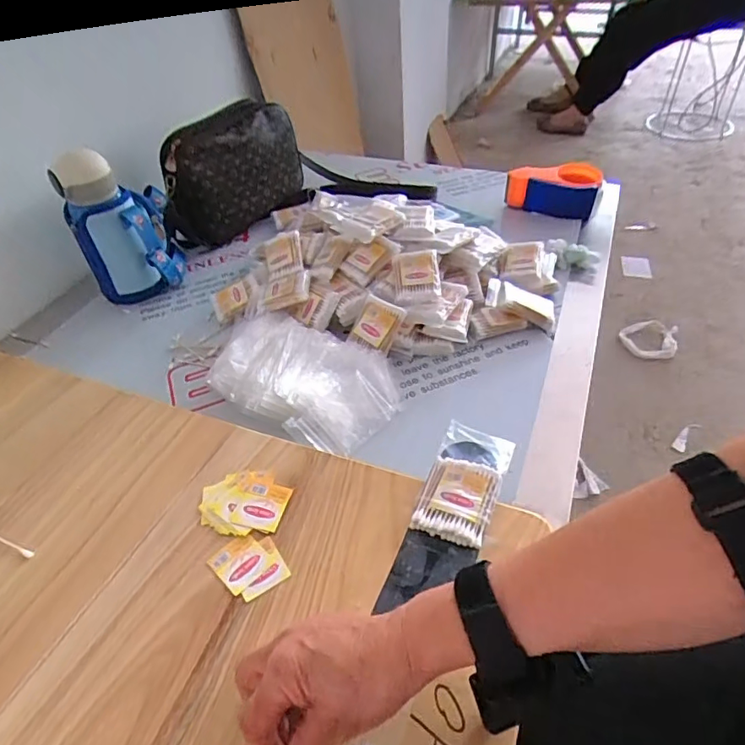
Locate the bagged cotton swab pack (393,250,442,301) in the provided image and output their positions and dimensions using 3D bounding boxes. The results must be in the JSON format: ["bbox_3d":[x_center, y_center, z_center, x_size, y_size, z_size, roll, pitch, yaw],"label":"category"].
[{"bbox_3d":[0.057,-0.127,0.678,0.059,0.019,0.077,-4,67,3],"label":"bagged cotton swab pack"}]

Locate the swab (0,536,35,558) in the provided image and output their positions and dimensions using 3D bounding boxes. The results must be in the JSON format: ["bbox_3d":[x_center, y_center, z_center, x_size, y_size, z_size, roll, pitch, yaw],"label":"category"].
[{"bbox_3d":[-0.320,0.144,0.450,0.073,0.004,0.007,15,45,19],"label":"swab"}]

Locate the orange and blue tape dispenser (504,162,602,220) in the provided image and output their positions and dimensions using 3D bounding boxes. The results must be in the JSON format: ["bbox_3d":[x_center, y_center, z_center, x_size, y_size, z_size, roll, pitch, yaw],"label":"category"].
[{"bbox_3d":[0.316,-0.325,0.916,0.155,0.063,0.131,10,46,15],"label":"orange and blue tape dispenser"}]

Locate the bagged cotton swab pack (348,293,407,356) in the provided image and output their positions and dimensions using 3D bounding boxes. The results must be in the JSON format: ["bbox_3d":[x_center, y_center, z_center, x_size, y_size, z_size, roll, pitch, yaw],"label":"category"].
[{"bbox_3d":[0.006,-0.060,0.654,0.053,0.012,0.067,23,85,10],"label":"bagged cotton swab pack"}]

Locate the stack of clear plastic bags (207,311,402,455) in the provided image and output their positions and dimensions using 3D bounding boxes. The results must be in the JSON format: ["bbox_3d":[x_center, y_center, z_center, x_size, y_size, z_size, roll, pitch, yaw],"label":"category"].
[{"bbox_3d":[-0.089,0.008,0.623,0.235,0.045,0.153,18,49,23],"label":"stack of clear plastic bags"}]

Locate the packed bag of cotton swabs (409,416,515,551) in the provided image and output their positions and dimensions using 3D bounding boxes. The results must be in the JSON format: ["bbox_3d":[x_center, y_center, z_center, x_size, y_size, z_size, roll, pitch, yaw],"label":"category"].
[{"bbox_3d":[0.082,0.097,0.463,0.061,0.014,0.115,15,45,19],"label":"packed bag of cotton swabs"}]

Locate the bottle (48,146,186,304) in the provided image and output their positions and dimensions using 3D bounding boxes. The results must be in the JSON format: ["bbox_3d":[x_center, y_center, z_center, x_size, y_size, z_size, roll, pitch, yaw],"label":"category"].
[{"bbox_3d":[-0.363,-0.216,0.759,0.132,0.218,0.108,-22,46,-17],"label":"bottle"}]

